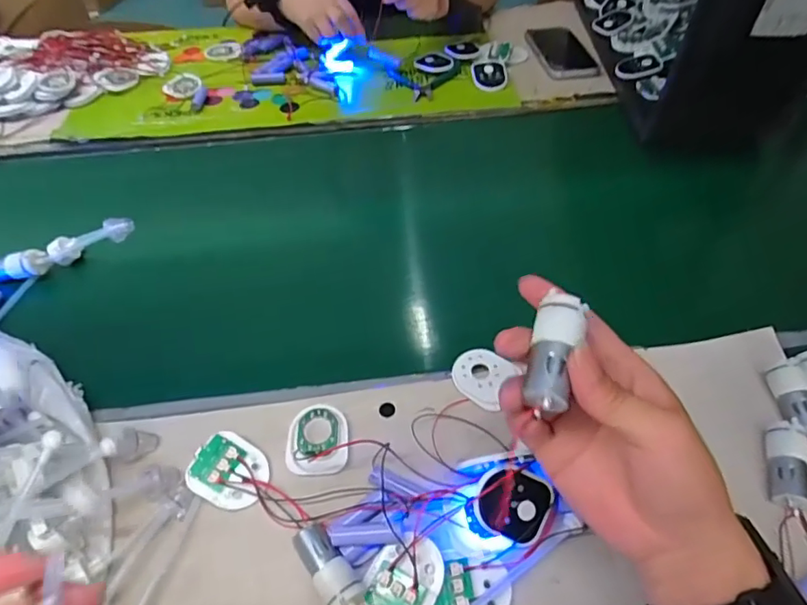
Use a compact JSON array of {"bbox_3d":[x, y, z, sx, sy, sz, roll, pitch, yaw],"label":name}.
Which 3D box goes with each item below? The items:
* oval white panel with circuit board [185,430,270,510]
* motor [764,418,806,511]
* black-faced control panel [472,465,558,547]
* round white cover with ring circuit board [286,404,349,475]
[{"bbox_3d":[-0.130,0.127,0.400,0.056,0.009,0.048,34,61,1],"label":"oval white panel with circuit board"},{"bbox_3d":[0.277,0.111,0.378,0.024,0.020,0.066,13,54,12],"label":"motor"},{"bbox_3d":[0.076,0.138,0.365,0.056,0.006,0.045,28,82,-9],"label":"black-faced control panel"},{"bbox_3d":[-0.067,0.111,0.424,0.046,0.012,0.055,-1,52,0],"label":"round white cover with ring circuit board"}]

